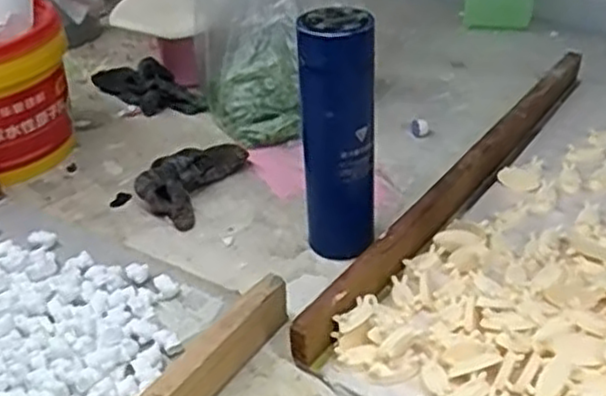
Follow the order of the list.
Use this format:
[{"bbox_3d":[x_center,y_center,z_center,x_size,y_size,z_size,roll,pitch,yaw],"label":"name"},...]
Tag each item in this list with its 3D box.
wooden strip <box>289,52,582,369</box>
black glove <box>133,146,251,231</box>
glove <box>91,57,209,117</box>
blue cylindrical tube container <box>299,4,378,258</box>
[{"bbox_3d":[0.174,-0.021,0.755,0.027,0.050,0.583,20,41,32],"label":"wooden strip"},{"bbox_3d":[-0.121,-0.026,0.799,0.071,0.040,0.139,10,36,21],"label":"black glove"},{"bbox_3d":[-0.211,-0.153,0.986,0.189,0.046,0.066,24,43,35],"label":"glove"},{"bbox_3d":[0.034,-0.049,0.652,0.058,0.224,0.051,16,39,28],"label":"blue cylindrical tube container"}]

